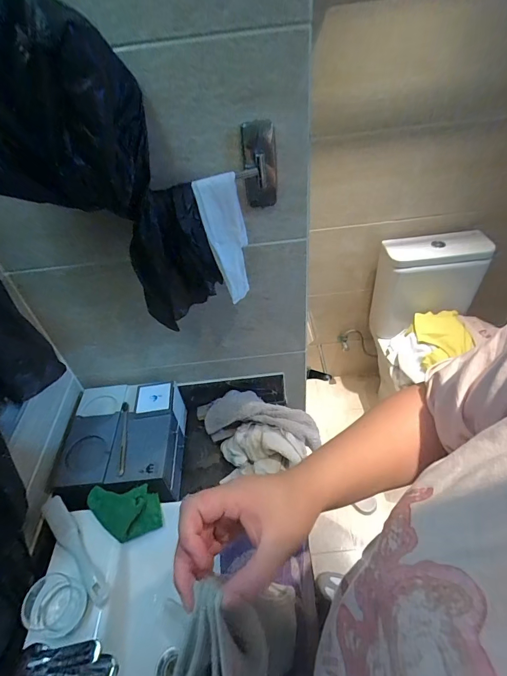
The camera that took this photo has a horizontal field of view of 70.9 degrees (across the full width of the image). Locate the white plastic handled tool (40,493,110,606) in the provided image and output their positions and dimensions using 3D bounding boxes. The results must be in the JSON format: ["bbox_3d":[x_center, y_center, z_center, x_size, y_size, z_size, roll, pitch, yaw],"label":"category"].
[{"bbox_3d":[-0.307,0.358,0.612,0.034,0.028,0.208,-37,50,-27],"label":"white plastic handled tool"}]

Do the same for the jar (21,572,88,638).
[{"bbox_3d":[-0.303,0.410,0.548,0.064,0.066,0.072,11,46,19],"label":"jar"}]

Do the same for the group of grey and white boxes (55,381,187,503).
[{"bbox_3d":[-0.291,0.237,0.826,0.231,0.119,0.248,-7,43,1],"label":"group of grey and white boxes"}]

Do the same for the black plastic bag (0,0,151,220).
[{"bbox_3d":[-0.250,-0.253,0.417,0.217,0.200,0.102,-10,43,-2],"label":"black plastic bag"}]

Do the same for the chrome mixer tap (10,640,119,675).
[{"bbox_3d":[-0.238,0.429,0.460,0.114,0.074,0.050,-4,43,4],"label":"chrome mixer tap"}]

